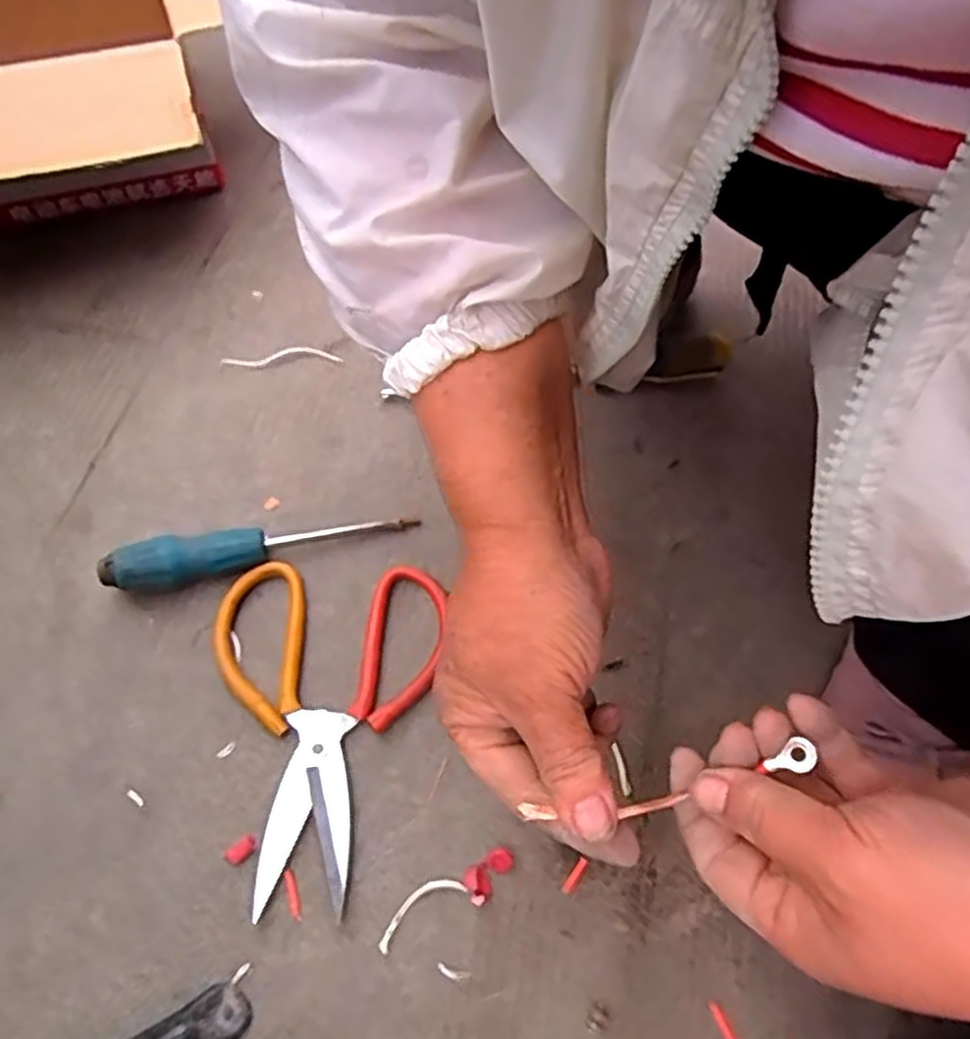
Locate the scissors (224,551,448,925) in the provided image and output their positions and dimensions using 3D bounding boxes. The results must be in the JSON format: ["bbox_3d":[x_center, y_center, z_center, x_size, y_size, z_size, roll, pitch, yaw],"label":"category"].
[{"bbox_3d":[-0.096,0.115,0.443,0.130,0.013,0.188,2,59,0],"label":"scissors"}]

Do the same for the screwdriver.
[{"bbox_3d":[-0.141,0.013,0.487,0.188,0.034,0.026,-16,61,-11],"label":"screwdriver"}]

